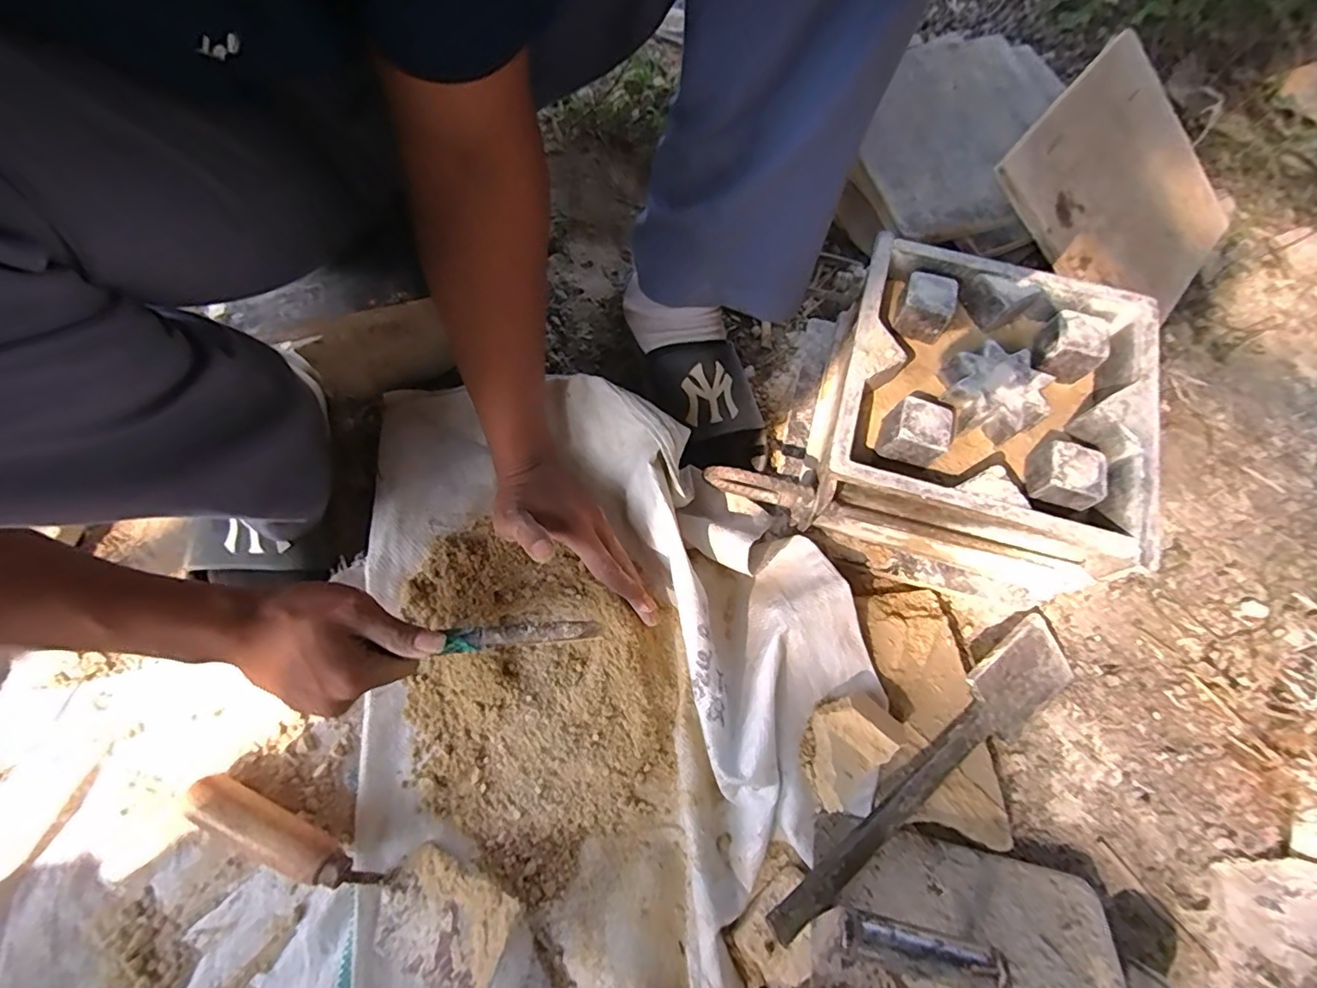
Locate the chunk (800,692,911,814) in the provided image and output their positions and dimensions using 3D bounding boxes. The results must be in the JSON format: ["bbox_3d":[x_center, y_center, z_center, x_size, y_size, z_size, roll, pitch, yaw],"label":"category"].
[{"bbox_3d":[0.141,0.188,0.415,0.083,0.042,0.062,-40,75,-15],"label":"chunk"}]

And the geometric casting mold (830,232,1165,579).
[{"bbox_3d":[0.262,-0.075,0.453,0.228,0.075,0.232,17,69,3],"label":"geometric casting mold"}]

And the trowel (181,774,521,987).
[{"bbox_3d":[-0.224,0.271,0.388,0.255,0.050,0.073,18,70,5],"label":"trowel"}]

